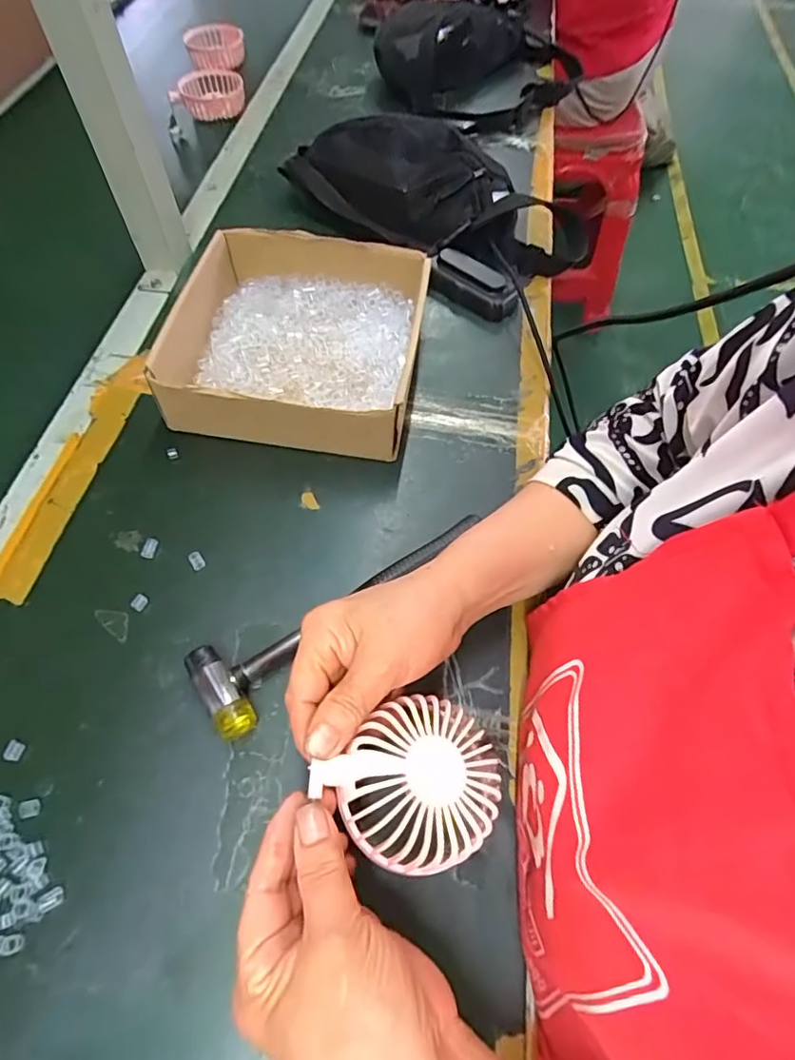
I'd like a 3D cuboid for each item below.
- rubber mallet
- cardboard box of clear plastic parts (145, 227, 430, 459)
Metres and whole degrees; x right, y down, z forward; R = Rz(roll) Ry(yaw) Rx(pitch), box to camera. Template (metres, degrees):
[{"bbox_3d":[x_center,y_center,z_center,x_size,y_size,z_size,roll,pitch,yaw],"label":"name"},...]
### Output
[{"bbox_3d":[-0.028,0.061,0.389,0.230,0.025,0.061,-27,65,-18],"label":"rubber mallet"},{"bbox_3d":[-0.088,-0.172,0.495,0.202,0.072,0.209,7,59,0],"label":"cardboard box of clear plastic parts"}]

